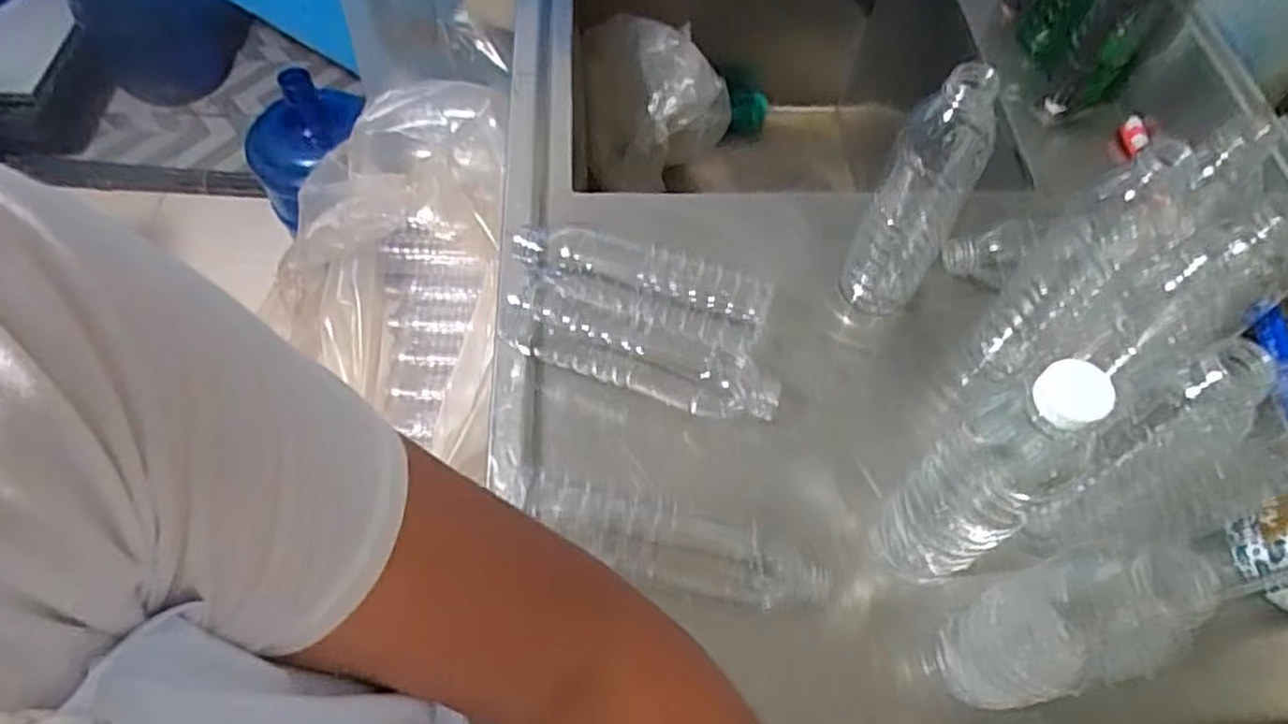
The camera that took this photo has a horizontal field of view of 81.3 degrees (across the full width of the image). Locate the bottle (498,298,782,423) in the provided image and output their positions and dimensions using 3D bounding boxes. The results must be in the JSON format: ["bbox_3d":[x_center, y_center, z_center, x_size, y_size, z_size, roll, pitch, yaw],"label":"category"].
[{"bbox_3d":[-0.006,-0.001,0.557,0.213,0.048,0.054,16,60,6],"label":"bottle"}]

